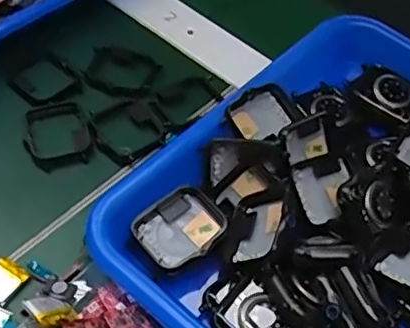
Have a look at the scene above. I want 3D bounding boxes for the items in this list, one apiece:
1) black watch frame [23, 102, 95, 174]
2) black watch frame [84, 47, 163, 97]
[{"bbox_3d":[-0.088,-0.018,0.360,0.039,0.008,0.049,-13,55,-16],"label":"black watch frame"},{"bbox_3d":[-0.057,-0.061,0.399,0.047,0.011,0.032,23,53,11],"label":"black watch frame"}]

